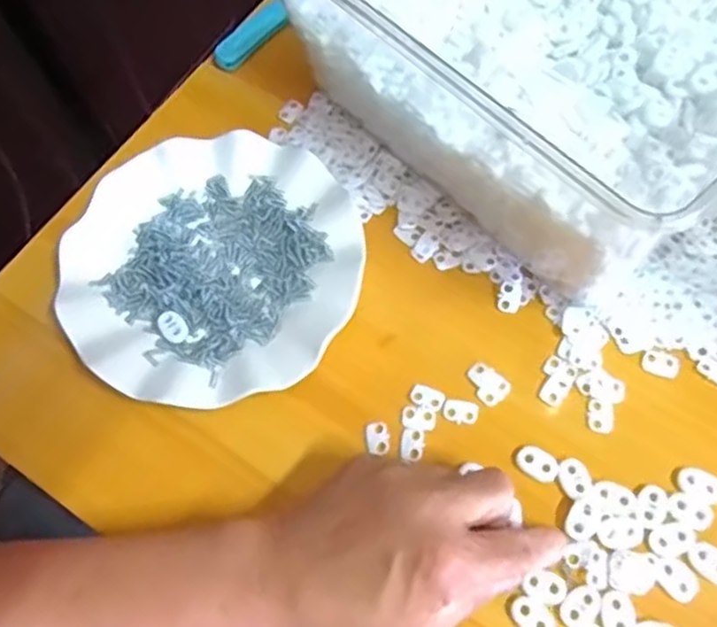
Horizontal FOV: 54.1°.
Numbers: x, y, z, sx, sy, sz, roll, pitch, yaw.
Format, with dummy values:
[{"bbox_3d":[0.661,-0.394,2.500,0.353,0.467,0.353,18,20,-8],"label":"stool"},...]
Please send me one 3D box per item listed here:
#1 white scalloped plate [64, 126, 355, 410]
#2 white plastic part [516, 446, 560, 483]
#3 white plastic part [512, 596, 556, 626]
[{"bbox_3d":[-0.090,-0.029,0.443,0.178,0.028,0.180,-1,64,3],"label":"white scalloped plate"},{"bbox_3d":[0.099,0.082,0.386,0.023,0.004,0.017,32,70,17],"label":"white plastic part"},{"bbox_3d":[0.087,0.151,0.347,0.015,0.004,0.022,-43,69,-16],"label":"white plastic part"}]

